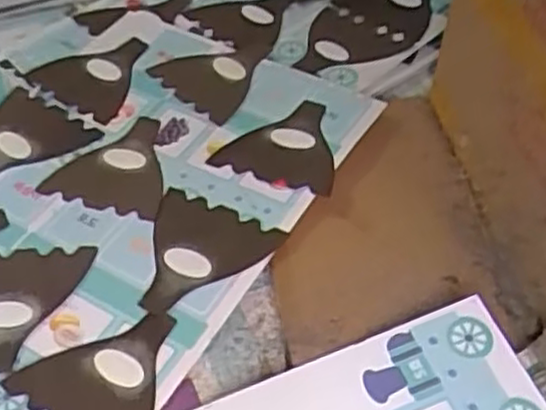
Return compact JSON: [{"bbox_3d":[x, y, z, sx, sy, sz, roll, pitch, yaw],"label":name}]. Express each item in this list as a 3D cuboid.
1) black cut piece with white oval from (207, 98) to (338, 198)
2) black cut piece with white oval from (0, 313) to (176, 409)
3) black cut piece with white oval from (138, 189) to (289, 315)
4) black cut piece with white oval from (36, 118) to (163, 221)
[{"bbox_3d":[0.007,-0.068,0.827,0.131,0.009,0.123,9,51,9],"label":"black cut piece with white oval"},{"bbox_3d":[-0.139,0.145,0.656,0.135,0.005,0.130,26,54,24],"label":"black cut piece with white oval"},{"bbox_3d":[-0.077,0.052,0.734,0.133,0.008,0.132,21,54,20],"label":"black cut piece with white oval"},{"bbox_3d":[-0.166,-0.046,0.828,0.136,0.009,0.134,12,51,17],"label":"black cut piece with white oval"}]

